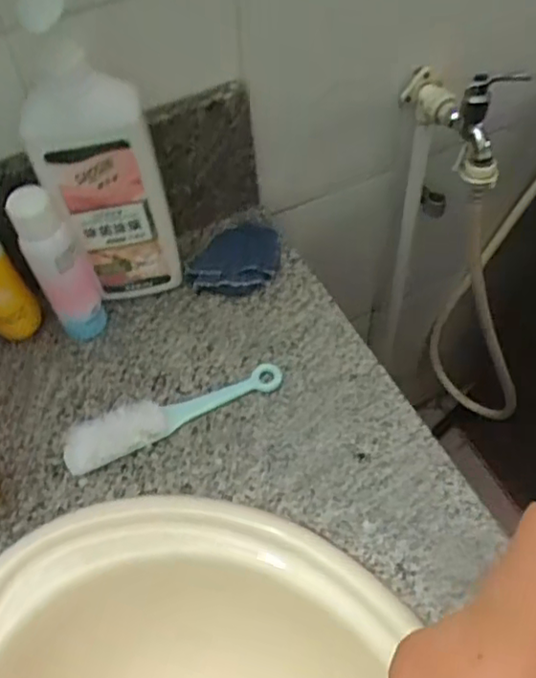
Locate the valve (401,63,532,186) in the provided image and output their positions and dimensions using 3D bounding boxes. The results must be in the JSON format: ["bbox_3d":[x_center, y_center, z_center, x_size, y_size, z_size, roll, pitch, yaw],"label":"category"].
[{"bbox_3d":[0.213,-0.251,0.741,0.139,0.126,0.079,29,59,21],"label":"valve"}]

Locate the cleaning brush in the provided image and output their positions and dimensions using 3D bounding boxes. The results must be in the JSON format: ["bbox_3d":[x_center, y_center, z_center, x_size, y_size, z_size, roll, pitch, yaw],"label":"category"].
[{"bbox_3d":[-0.086,0.065,0.597,0.205,0.021,0.041,-20,56,-11],"label":"cleaning brush"}]

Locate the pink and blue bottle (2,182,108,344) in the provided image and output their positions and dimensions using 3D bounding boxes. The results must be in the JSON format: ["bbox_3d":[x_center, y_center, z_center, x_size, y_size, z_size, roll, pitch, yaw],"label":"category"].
[{"bbox_3d":[-0.190,-0.063,0.605,0.047,0.171,0.042,-21,56,-12],"label":"pink and blue bottle"}]

